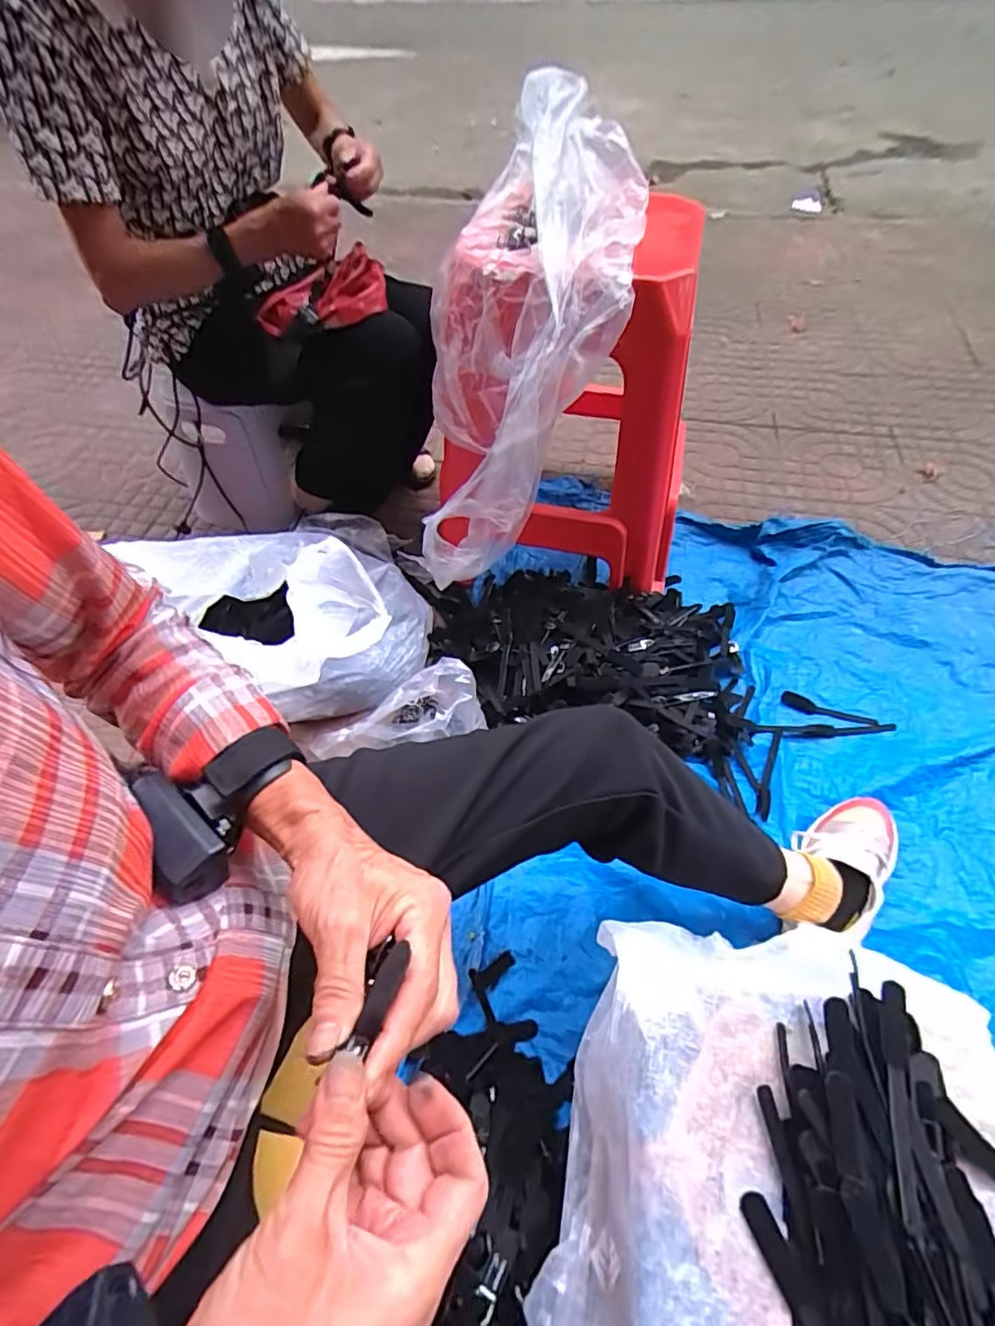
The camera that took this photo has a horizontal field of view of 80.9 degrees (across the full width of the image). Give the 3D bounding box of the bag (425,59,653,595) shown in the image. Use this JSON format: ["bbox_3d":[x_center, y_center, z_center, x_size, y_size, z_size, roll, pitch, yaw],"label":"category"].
[{"bbox_3d":[0.018,-0.377,0.768,0.238,0.594,0.164,30,30,18],"label":"bag"}]

